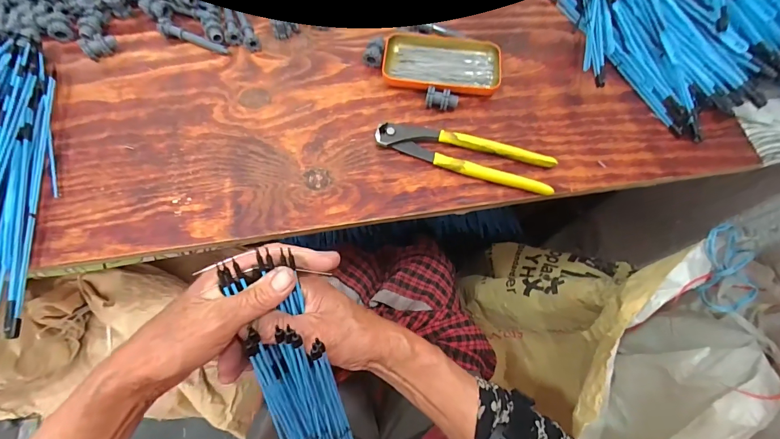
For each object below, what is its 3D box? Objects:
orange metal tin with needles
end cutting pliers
[{"bbox_3d":[0.066,-0.198,0.457,0.143,0.019,0.078,9,68,2],"label":"orange metal tin with needles"},{"bbox_3d":[0.084,-0.074,0.410,0.199,0.018,0.047,17,69,5],"label":"end cutting pliers"}]

